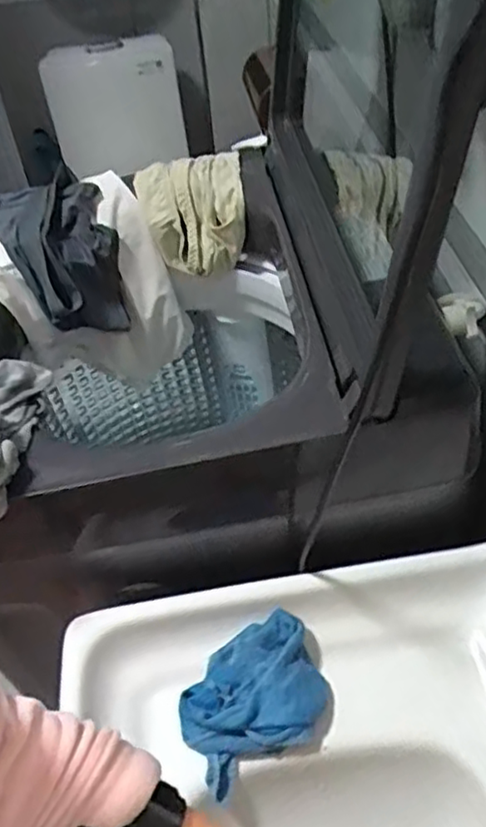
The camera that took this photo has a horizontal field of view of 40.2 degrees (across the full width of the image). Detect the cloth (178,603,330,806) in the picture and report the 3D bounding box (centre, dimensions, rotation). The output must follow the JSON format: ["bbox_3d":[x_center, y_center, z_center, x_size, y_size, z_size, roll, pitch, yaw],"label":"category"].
[{"bbox_3d":[0.009,0.249,0.587,0.132,0.040,0.107,-23,49,-14],"label":"cloth"}]

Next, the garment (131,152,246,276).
[{"bbox_3d":[-0.072,-0.278,0.943,0.149,0.123,0.110,-5,47,3],"label":"garment"}]

